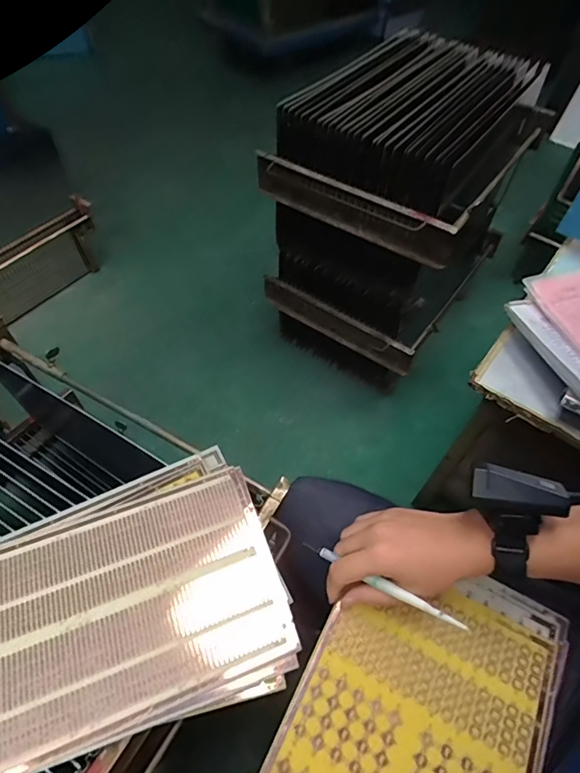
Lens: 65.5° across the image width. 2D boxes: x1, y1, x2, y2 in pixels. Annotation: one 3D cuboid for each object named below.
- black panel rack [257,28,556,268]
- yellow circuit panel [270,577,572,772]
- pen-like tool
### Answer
[{"bbox_3d":[0.250,-0.514,0.894,0.389,0.203,0.510,31,59,18],"label":"black panel rack"},{"bbox_3d":[0.087,0.298,0.348,0.182,0.009,0.335,26,57,15],"label":"yellow circuit panel"},{"bbox_3d":[0.077,0.171,0.392,0.154,0.007,0.008,18,53,33],"label":"pen-like tool"}]

